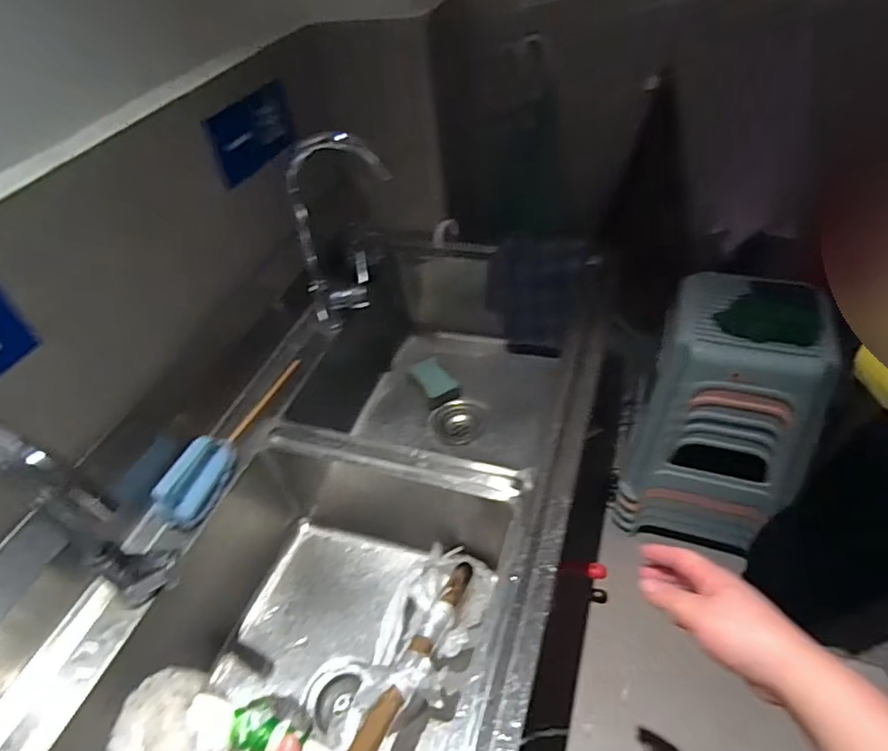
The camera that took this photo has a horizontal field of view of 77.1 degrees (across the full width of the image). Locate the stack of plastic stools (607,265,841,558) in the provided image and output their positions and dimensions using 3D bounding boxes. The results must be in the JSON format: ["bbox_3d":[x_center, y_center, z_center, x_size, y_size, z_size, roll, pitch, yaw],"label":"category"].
[{"bbox_3d":[0.643,0.107,1.303,0.354,0.614,0.315,15,50,21],"label":"stack of plastic stools"}]

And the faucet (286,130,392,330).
[{"bbox_3d":[-0.169,-0.248,0.966,0.175,0.340,0.076,-13,46,-5],"label":"faucet"}]

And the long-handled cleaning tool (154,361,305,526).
[{"bbox_3d":[-0.322,0.074,0.868,0.055,0.082,0.343,9,48,16],"label":"long-handled cleaning tool"}]

